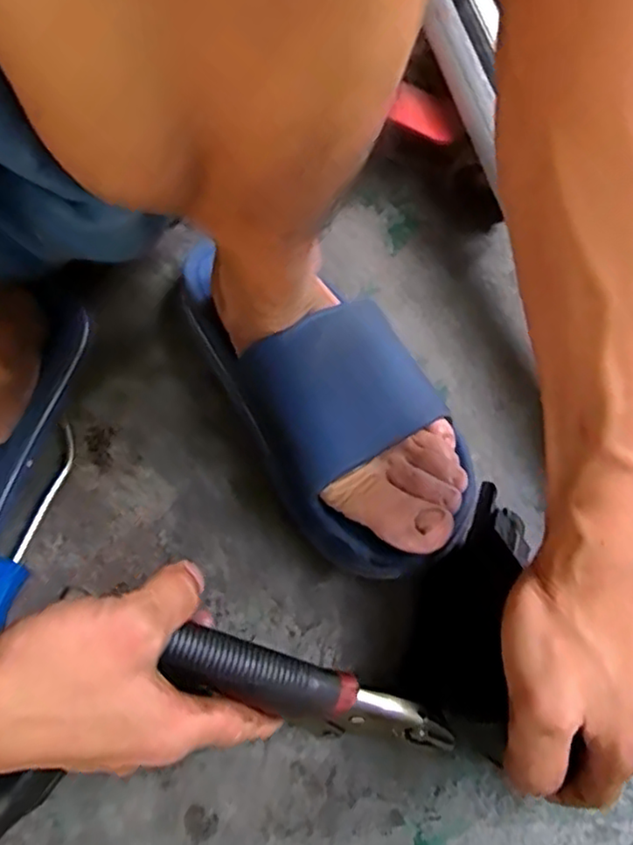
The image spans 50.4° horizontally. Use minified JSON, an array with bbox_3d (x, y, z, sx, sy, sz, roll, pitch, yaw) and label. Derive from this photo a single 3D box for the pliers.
[{"bbox_3d":[-0.003,0.137,0.337,0.154,0.051,0.026,27,61,-20],"label":"pliers"}]

